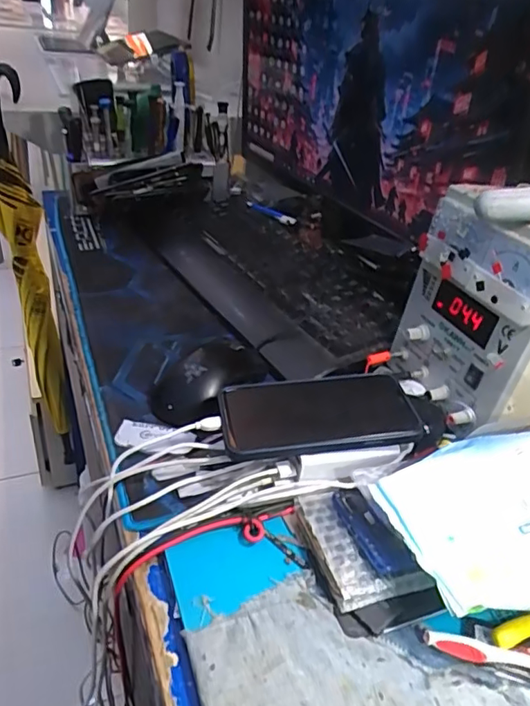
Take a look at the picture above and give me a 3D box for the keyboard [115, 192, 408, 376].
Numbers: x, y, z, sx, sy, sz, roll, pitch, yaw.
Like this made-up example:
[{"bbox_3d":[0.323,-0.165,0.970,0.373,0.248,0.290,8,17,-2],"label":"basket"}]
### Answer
[{"bbox_3d":[-0.005,-0.114,0.708,0.197,0.033,0.460,-14,40,-29],"label":"keyboard"}]

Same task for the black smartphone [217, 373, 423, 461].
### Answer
[{"bbox_3d":[0.042,0.049,0.439,0.153,0.015,0.078,-5,38,-10],"label":"black smartphone"}]

